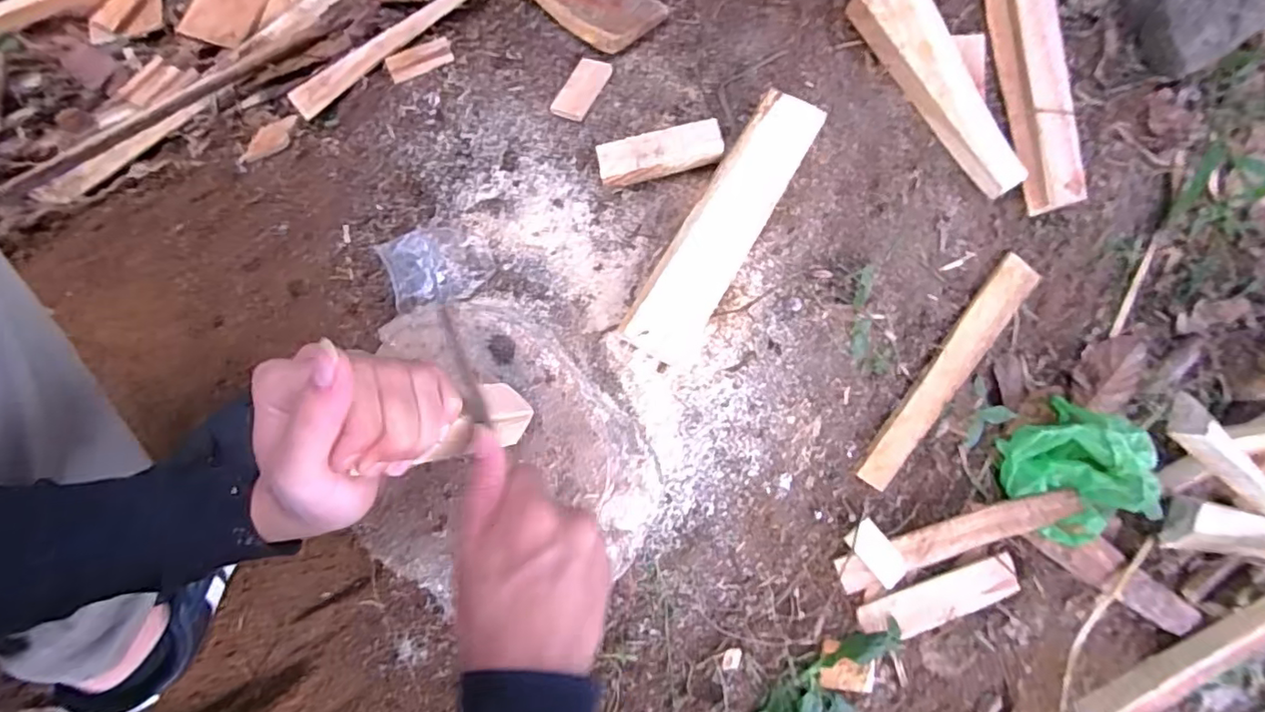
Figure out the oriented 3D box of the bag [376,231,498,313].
[{"bbox_3d":[-0.177,-0.086,0.527,0.091,0.035,0.056,-19,76,-7],"label":"bag"}]

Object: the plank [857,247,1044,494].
[{"bbox_3d":[0.341,0.022,0.624,0.046,0.008,0.285,33,94,-13],"label":"plank"}]

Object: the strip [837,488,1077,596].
[{"bbox_3d":[0.371,0.204,0.646,0.302,0.023,0.039,-14,75,-6],"label":"strip"}]

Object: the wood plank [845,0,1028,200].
[{"bbox_3d":[0.311,-0.273,0.577,0.063,0.034,0.247,-33,91,-11],"label":"wood plank"}]

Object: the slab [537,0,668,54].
[{"bbox_3d":[-0.052,-0.402,0.639,0.083,0.017,0.193,-35,64,-11],"label":"slab"}]

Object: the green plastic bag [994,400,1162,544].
[{"bbox_3d":[0.512,0.136,0.655,0.126,0.091,0.155,-35,79,-11],"label":"green plastic bag"}]

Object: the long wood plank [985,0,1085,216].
[{"bbox_3d":[0.398,-0.347,0.583,0.057,0.025,0.393,-9,90,-5],"label":"long wood plank"}]

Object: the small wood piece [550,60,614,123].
[{"bbox_3d":[-0.052,-0.276,0.595,0.037,0.005,0.075,25,75,5],"label":"small wood piece"}]

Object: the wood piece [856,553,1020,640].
[{"bbox_3d":[0.354,0.279,0.654,0.213,0.008,0.049,-12,79,-15],"label":"wood piece"}]

